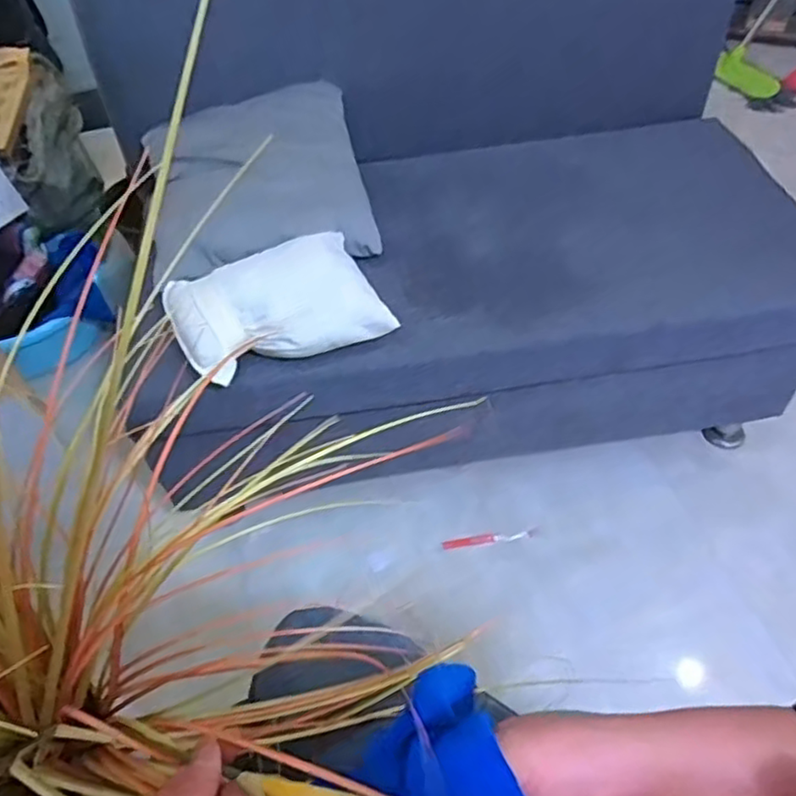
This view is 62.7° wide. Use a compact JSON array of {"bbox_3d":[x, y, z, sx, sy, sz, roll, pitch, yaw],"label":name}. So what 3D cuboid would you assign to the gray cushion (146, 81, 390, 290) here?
[{"bbox_3d":[-0.226,-0.360,1.029,0.325,0.137,0.299,-12,52,-7],"label":"gray cushion"}]

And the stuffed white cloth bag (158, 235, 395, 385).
[{"bbox_3d":[-0.168,-0.129,0.892,0.263,0.054,0.183,-22,56,-15],"label":"stuffed white cloth bag"}]

